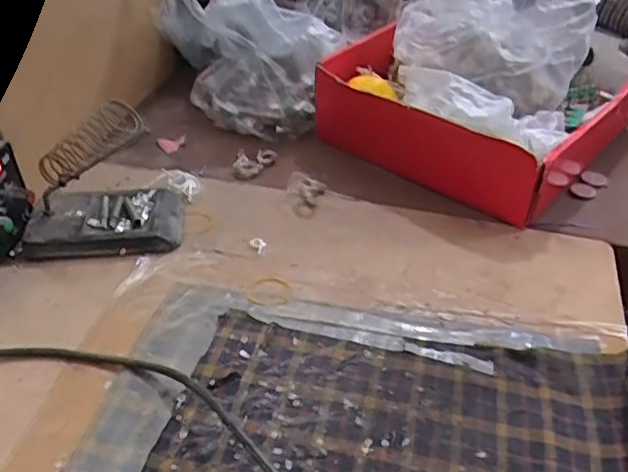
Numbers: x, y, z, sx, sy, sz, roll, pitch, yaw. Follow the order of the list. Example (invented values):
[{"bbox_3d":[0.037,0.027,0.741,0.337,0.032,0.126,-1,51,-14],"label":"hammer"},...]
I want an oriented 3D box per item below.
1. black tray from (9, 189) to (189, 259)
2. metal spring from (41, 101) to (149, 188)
[{"bbox_3d":[-0.153,-0.010,0.459,0.109,0.020,0.061,-4,39,-4],"label":"black tray"},{"bbox_3d":[-0.156,-0.065,0.432,0.082,0.025,0.024,-31,39,10],"label":"metal spring"}]

